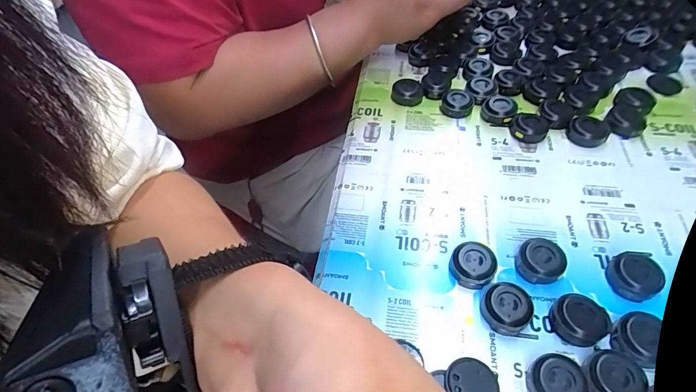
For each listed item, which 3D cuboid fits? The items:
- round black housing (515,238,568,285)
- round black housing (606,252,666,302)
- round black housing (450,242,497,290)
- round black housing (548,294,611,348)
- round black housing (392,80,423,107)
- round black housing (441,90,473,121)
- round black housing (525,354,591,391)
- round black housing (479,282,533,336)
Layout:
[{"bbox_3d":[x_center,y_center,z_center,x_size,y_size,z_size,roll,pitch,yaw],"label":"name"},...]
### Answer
[{"bbox_3d":[0.129,0.044,0.265,0.028,0.013,0.028,-2,50,2],"label":"round black housing"},{"bbox_3d":[0.185,0.051,0.255,0.031,0.011,0.029,-2,50,2],"label":"round black housing"},{"bbox_3d":[0.084,0.047,0.266,0.028,0.013,0.029,-2,50,2],"label":"round black housing"},{"bbox_3d":[0.139,0.074,0.238,0.028,0.013,0.030,-2,50,2],"label":"round black housing"},{"bbox_3d":[0.058,-0.102,0.387,0.029,0.014,0.031,-2,50,2],"label":"round black housing"},{"bbox_3d":[0.102,-0.086,0.373,0.029,0.015,0.029,-2,50,2],"label":"round black housing"},{"bbox_3d":[0.113,0.104,0.216,0.030,0.013,0.027,-6,50,-1],"label":"round black housing"},{"bbox_3d":[0.097,0.069,0.246,0.032,0.014,0.029,-19,51,-12],"label":"round black housing"}]

